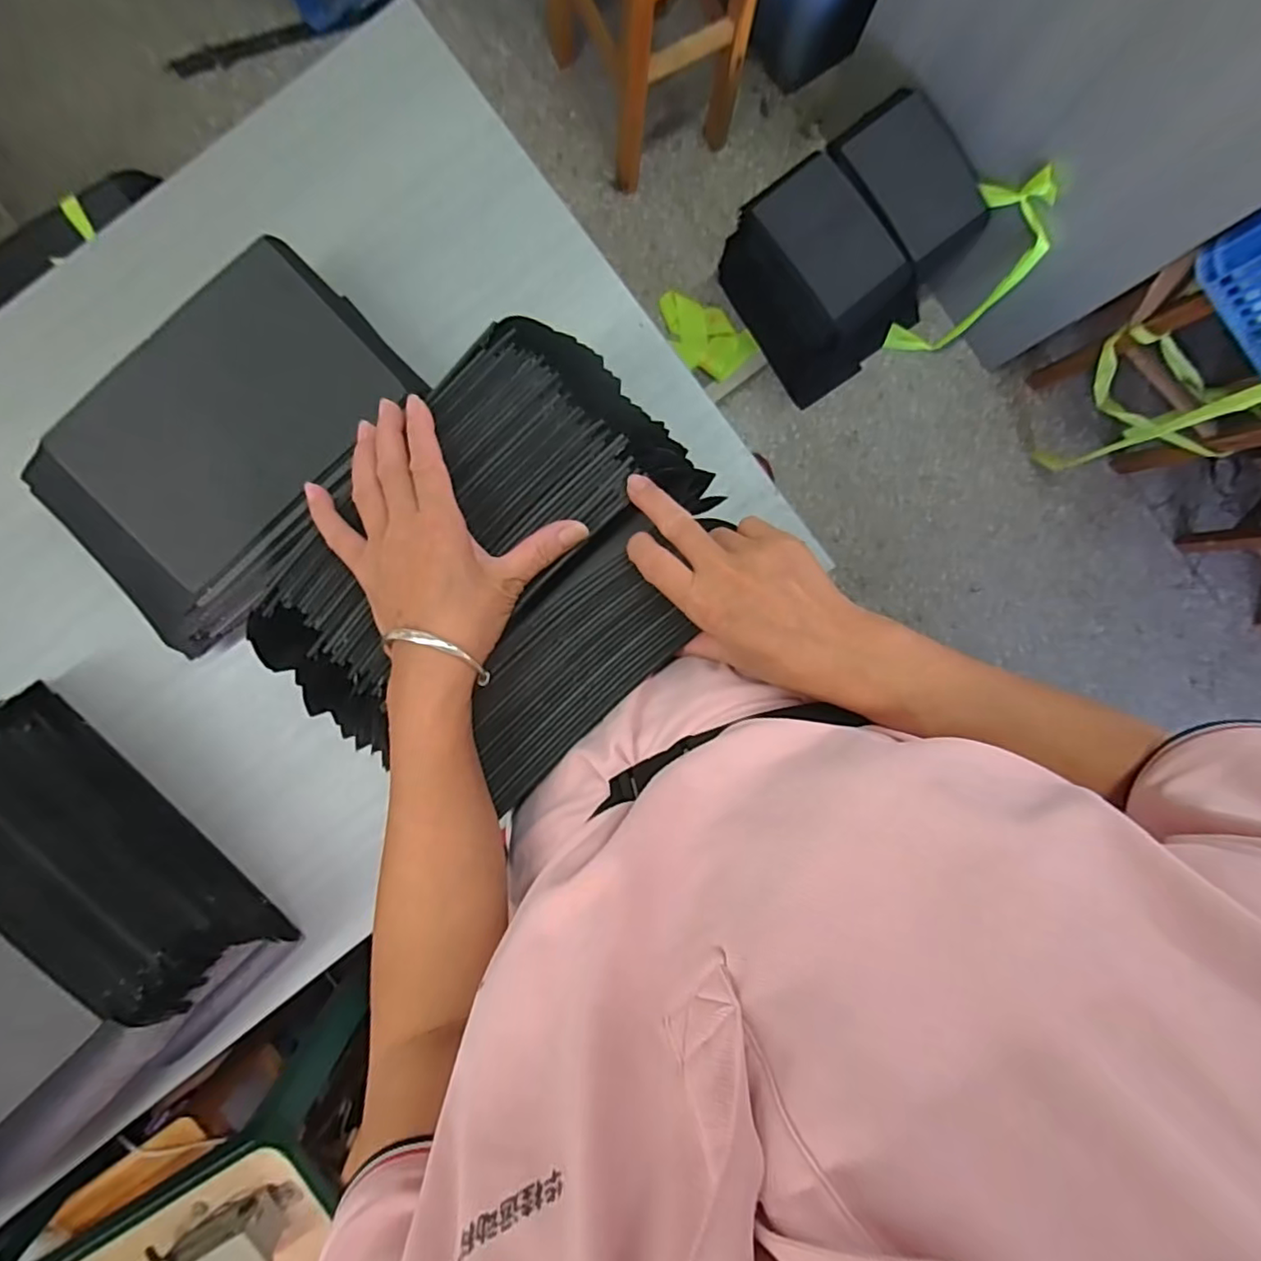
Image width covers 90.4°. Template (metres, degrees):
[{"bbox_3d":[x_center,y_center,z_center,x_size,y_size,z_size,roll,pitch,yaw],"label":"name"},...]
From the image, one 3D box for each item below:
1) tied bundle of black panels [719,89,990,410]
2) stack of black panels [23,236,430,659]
[{"bbox_3d":[0.410,-0.675,1.135,0.351,0.293,0.308,-36,94,-1],"label":"tied bundle of black panels"},{"bbox_3d":[-0.302,-0.135,0.496,0.284,0.091,0.172,-43,94,0],"label":"stack of black panels"}]

